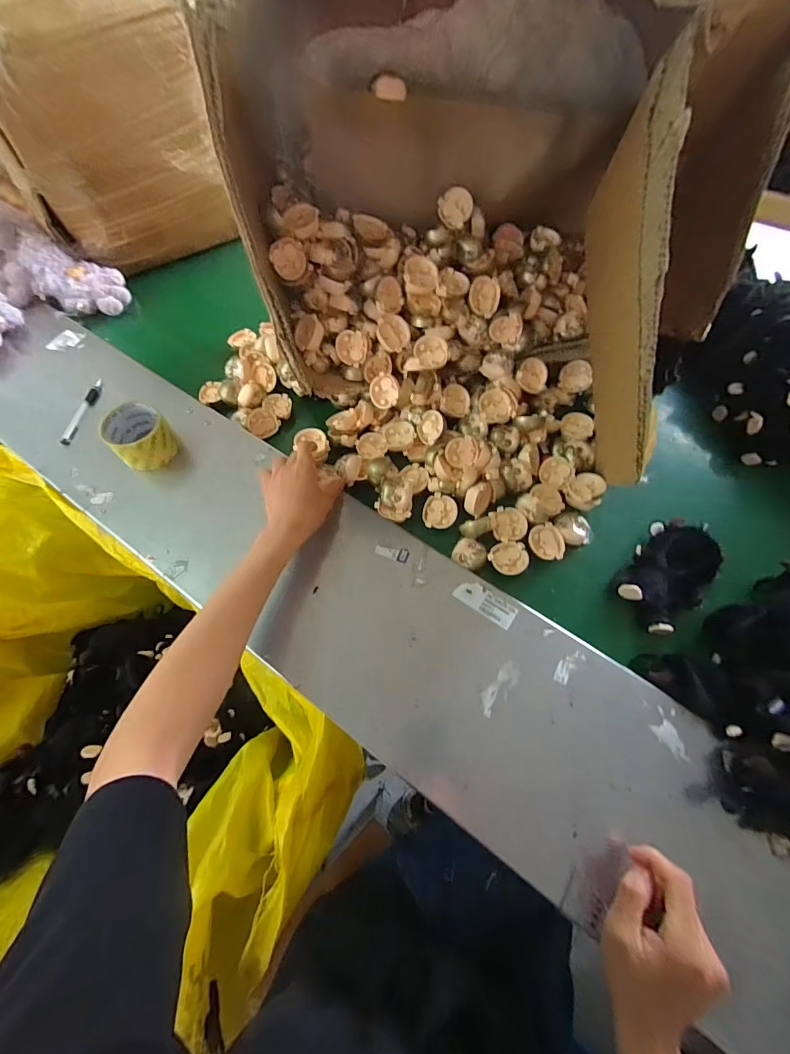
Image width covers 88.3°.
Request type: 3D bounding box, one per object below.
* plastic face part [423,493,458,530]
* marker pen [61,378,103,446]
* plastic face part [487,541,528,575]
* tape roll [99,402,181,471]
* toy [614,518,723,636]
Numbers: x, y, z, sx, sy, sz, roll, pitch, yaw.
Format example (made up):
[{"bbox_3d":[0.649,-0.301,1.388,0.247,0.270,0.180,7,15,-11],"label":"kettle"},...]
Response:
[{"bbox_3d":[0.064,-0.021,0.586,0.046,0.023,0.050,5,73,-2],"label":"plastic face part"},{"bbox_3d":[-0.508,-0.190,0.663,0.016,0.010,0.136,6,63,4],"label":"marker pen"},{"bbox_3d":[0.152,0.043,0.553,0.052,0.016,0.045,-3,63,0],"label":"plastic face part"},{"bbox_3d":[-0.378,-0.133,0.612,0.087,0.067,0.082,41,70,19],"label":"tape roll"},{"bbox_3d":[0.359,0.055,0.532,0.088,0.050,0.167,40,70,19],"label":"toy"}]

